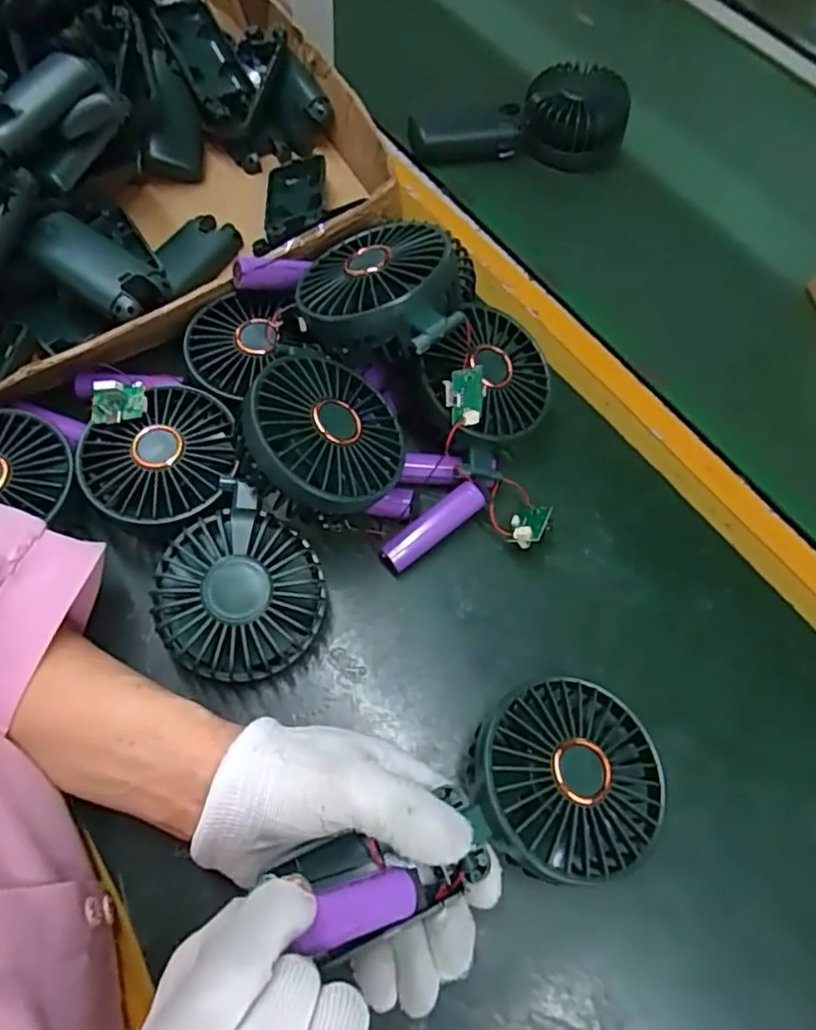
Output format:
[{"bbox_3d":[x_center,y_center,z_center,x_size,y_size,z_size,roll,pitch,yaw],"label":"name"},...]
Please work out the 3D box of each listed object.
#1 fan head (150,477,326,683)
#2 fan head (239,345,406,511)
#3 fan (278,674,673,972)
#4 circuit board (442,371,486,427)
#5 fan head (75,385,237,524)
[{"bbox_3d":[-0.089,0.040,0.332,0.082,0.052,0.089,-39,72,-19],"label":"fan head"},{"bbox_3d":[-0.046,-0.041,0.334,0.089,0.034,0.086,13,60,-30],"label":"fan head"},{"bbox_3d":[0.036,0.132,0.277,0.166,0.029,0.080,-19,66,-20],"label":"fan"},{"bbox_3d":[0.031,-0.065,0.349,0.021,0.030,0.011,-4,20,-20],"label":"circuit board"},{"bbox_3d":[-0.134,-0.032,0.353,0.077,0.021,0.084,2,64,-4],"label":"fan head"}]

